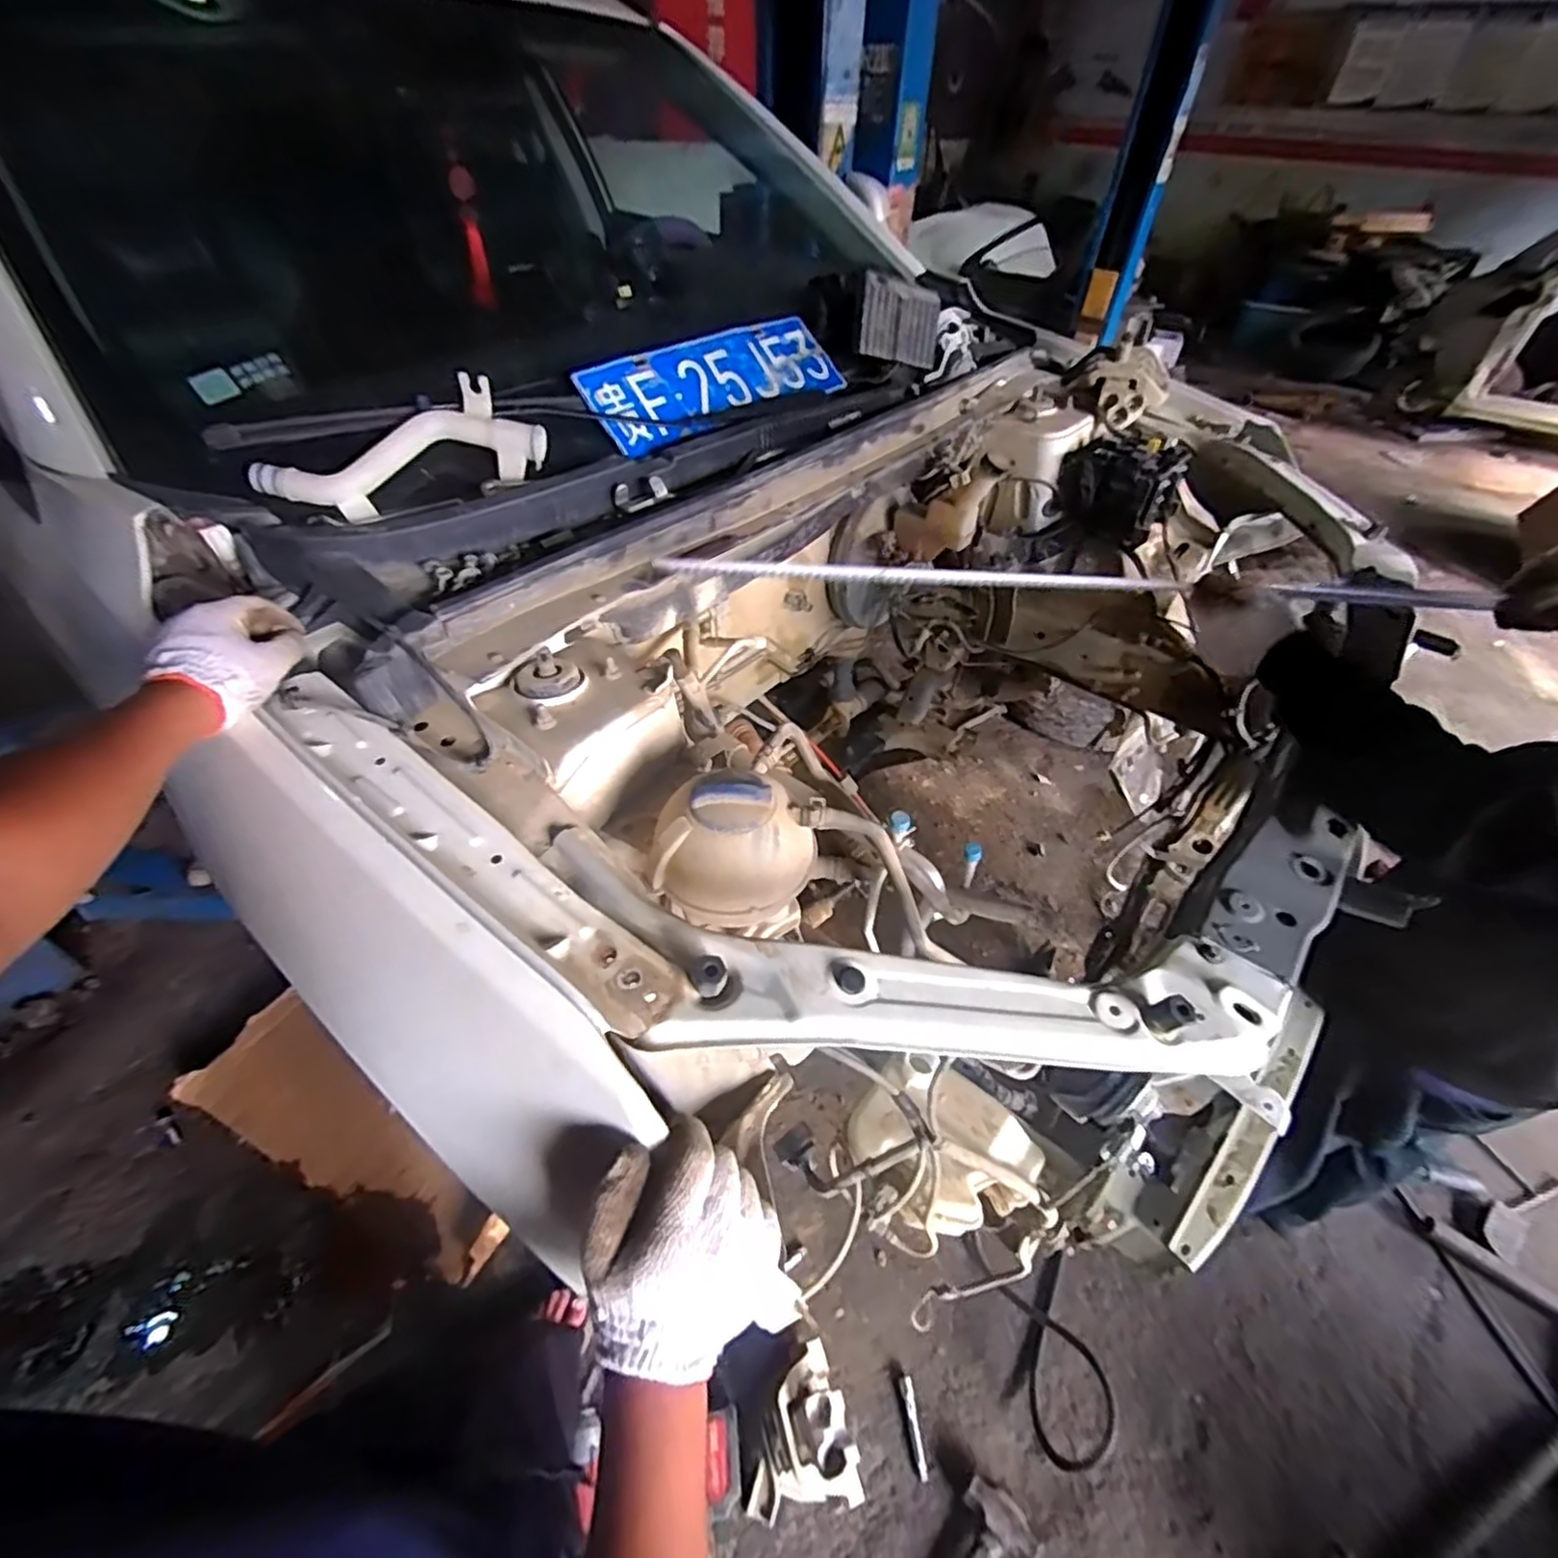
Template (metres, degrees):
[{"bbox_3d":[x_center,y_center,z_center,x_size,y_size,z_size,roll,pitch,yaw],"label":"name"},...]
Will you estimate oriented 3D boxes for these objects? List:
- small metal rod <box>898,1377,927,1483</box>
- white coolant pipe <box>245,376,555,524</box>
[{"bbox_3d":[0.219,1.047,1.084,0.018,0.017,0.118,-2,47,-7],"label":"small metal rod"},{"bbox_3d":[-0.411,-0.360,0.728,0.294,0.103,0.071,-21,50,-22],"label":"white coolant pipe"}]

